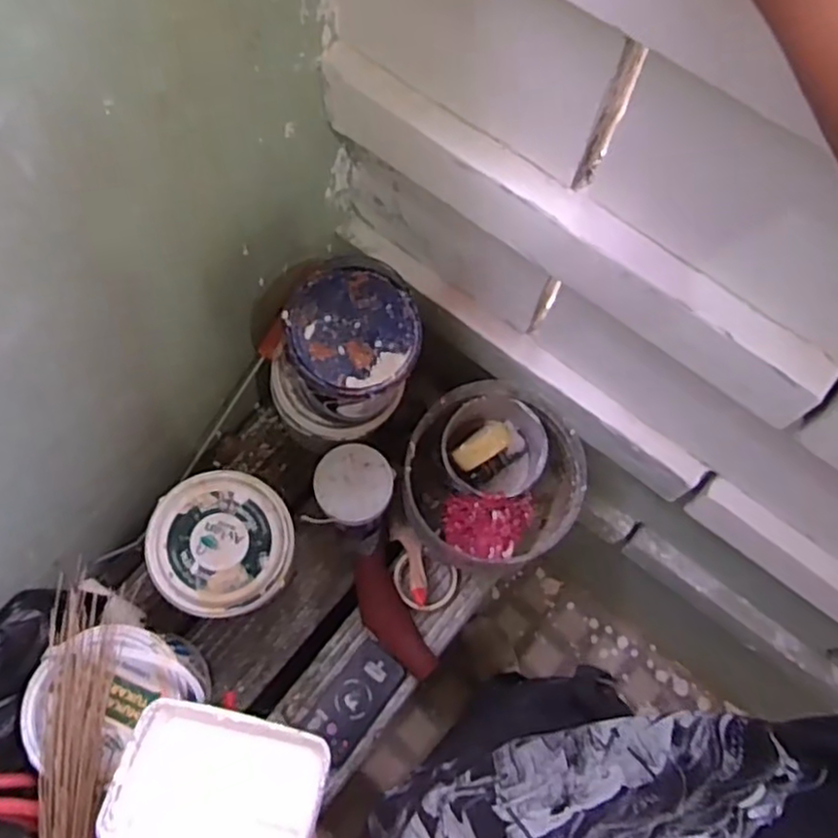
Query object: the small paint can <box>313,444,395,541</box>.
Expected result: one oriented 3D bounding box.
[{"bbox_3d":[-0.090,0.110,1.005,0.104,0.142,0.101,0,70,-1],"label":"small paint can"}]

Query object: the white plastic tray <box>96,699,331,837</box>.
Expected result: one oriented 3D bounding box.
[{"bbox_3d":[-0.161,0.298,0.561,0.164,0.049,0.109,11,70,3],"label":"white plastic tray"}]

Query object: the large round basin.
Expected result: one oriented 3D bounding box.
[{"bbox_3d":[0.101,0.091,1.000,0.234,0.190,0.234,0,70,-1],"label":"large round basin"}]

